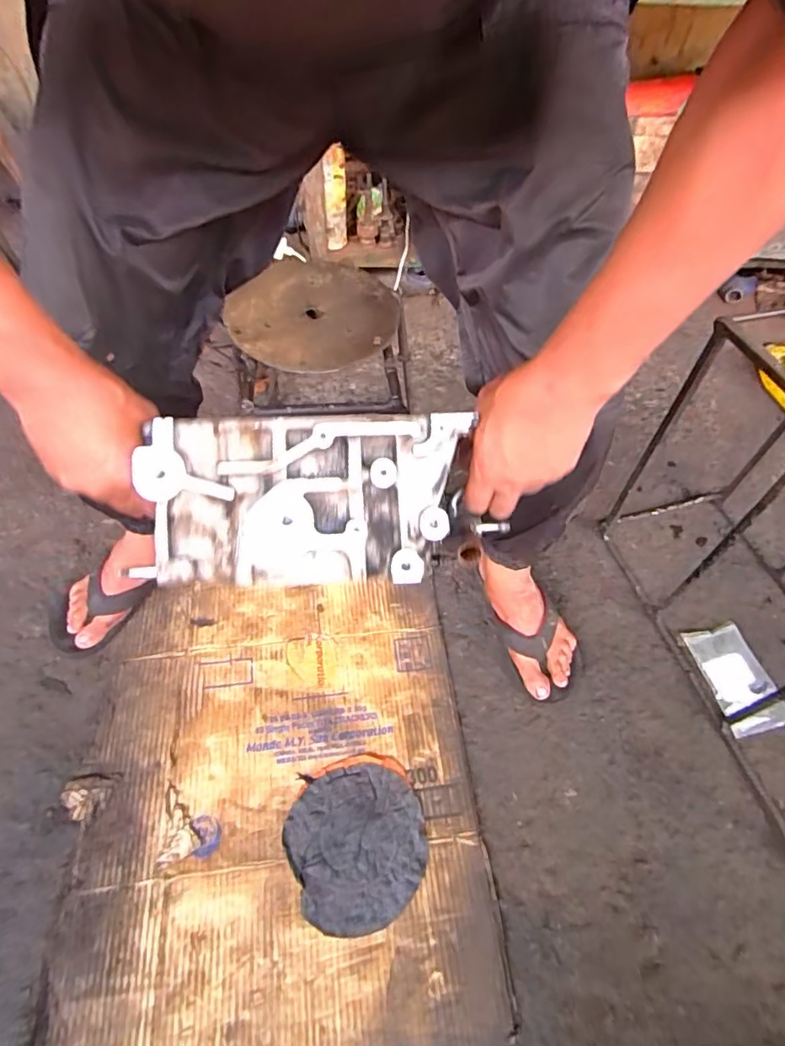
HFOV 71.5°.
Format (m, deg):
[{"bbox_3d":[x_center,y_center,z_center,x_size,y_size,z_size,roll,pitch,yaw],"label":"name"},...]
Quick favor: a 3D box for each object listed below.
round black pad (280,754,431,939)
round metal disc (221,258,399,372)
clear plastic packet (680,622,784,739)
[{"bbox_3d":[-0.041,0.377,0.651,0.160,0.008,0.171,2,55,-3],"label":"round black pad"},{"bbox_3d":[-0.106,-0.288,0.747,0.216,0.014,0.212,2,60,-3],"label":"round metal disc"},{"bbox_3d":[0.503,0.225,0.799,0.094,0.021,0.150,-11,57,-11],"label":"clear plastic packet"}]

